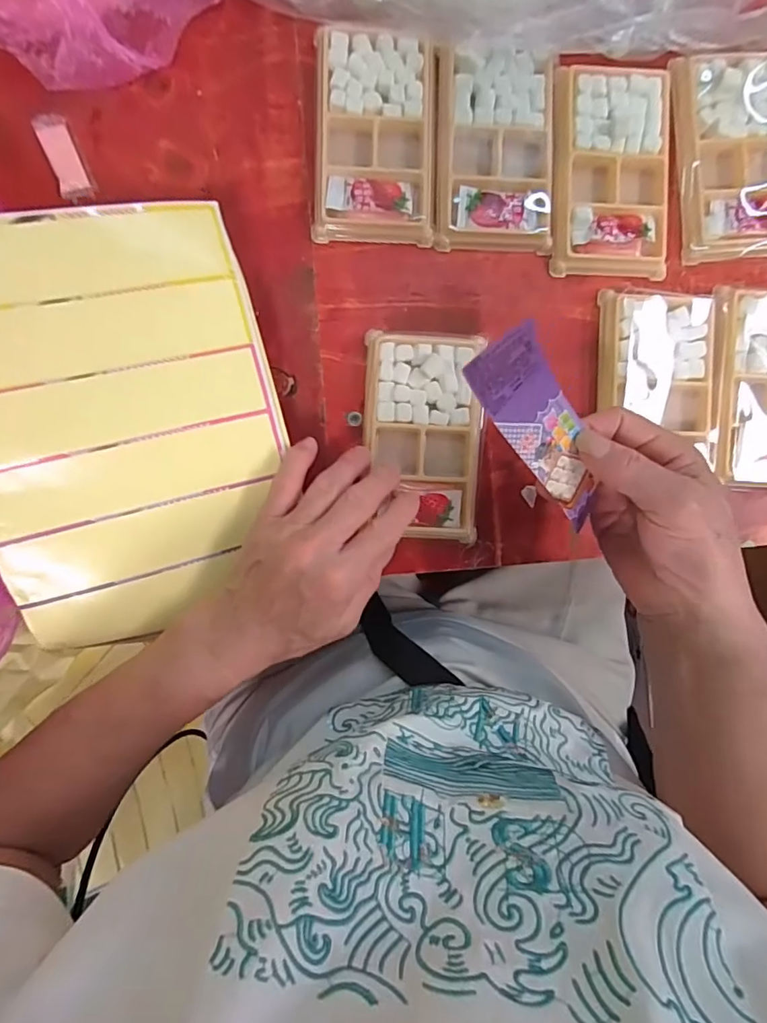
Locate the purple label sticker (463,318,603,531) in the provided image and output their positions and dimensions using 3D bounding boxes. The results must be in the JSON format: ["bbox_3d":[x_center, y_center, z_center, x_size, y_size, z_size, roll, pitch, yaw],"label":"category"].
[{"bbox_3d":[0.081,-0.038,0.259,0.038,0.010,0.114,-42,122,-2],"label":"purple label sticker"}]

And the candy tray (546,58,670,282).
[{"bbox_3d":[0.155,-0.231,0.352,0.078,0.013,0.135,-1,91,-2],"label":"candy tray"}]

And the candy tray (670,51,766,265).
[{"bbox_3d":[0.244,-0.243,0.357,0.080,0.019,0.132,-6,91,-2],"label":"candy tray"}]

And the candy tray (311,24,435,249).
[{"bbox_3d":[-0.006,-0.247,0.347,0.079,0.013,0.132,1,91,-3],"label":"candy tray"}]

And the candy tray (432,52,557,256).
[{"bbox_3d":[0.076,-0.242,0.351,0.079,0.013,0.126,1,91,-3],"label":"candy tray"}]

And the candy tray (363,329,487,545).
[{"bbox_3d":[0.027,-0.050,0.353,0.077,0.015,0.134,2,90,-2],"label":"candy tray"}]

